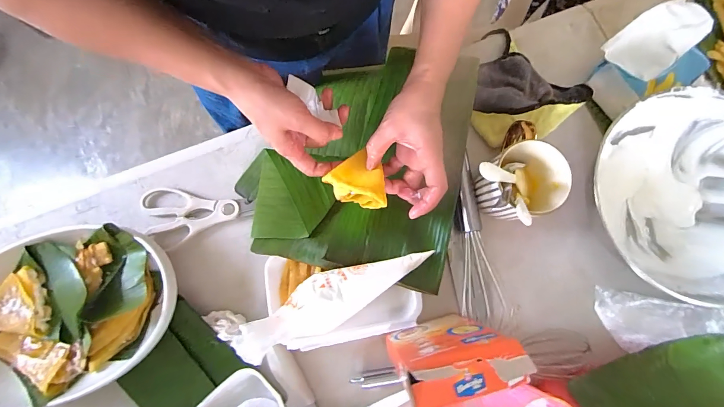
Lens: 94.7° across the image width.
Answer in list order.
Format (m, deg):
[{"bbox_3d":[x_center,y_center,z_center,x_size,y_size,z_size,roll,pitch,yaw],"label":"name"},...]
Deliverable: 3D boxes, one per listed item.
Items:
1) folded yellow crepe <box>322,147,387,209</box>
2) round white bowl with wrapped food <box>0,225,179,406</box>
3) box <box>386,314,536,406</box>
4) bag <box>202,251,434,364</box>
[{"bbox_3d":[-0.001,-0.023,0.382,0.058,0.037,0.070,-42,81,-9],"label":"folded yellow crepe"},{"bbox_3d":[-0.329,0.120,0.376,0.239,0.051,0.179,-18,80,-6],"label":"round white bowl with wrapped food"},{"bbox_3d":[0.080,0.144,0.320,0.099,0.158,0.047,-15,80,-5],"label":"box"},{"bbox_3d":[-0.042,0.109,0.378,0.262,0.054,0.073,-19,80,-6],"label":"bag"}]

